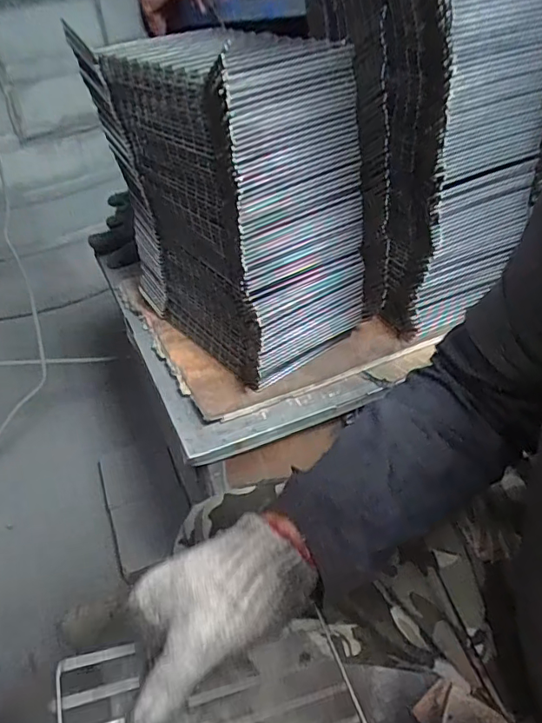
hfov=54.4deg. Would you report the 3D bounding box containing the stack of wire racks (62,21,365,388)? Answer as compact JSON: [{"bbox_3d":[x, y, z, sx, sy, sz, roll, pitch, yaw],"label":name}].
[{"bbox_3d":[-0.037,-0.198,0.673,0.234,0.338,0.262,-31,49,-30],"label":"stack of wire racks"}]

